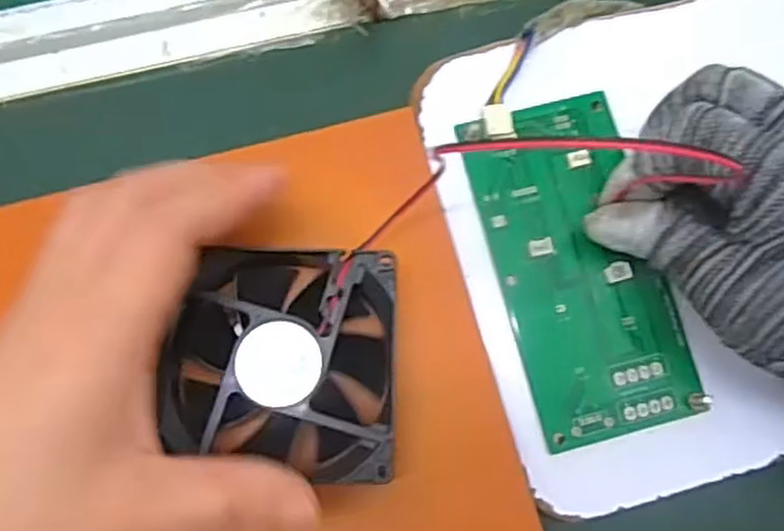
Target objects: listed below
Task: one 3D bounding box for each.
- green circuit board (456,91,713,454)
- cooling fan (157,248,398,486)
[{"bbox_3d":[0.074,-0.001,0.295,0.064,0.009,0.134,-15,80,-4],"label":"green circuit board"},{"bbox_3d":[-0.040,0.034,0.269,0.082,0.031,0.080,3,78,-1],"label":"cooling fan"}]

